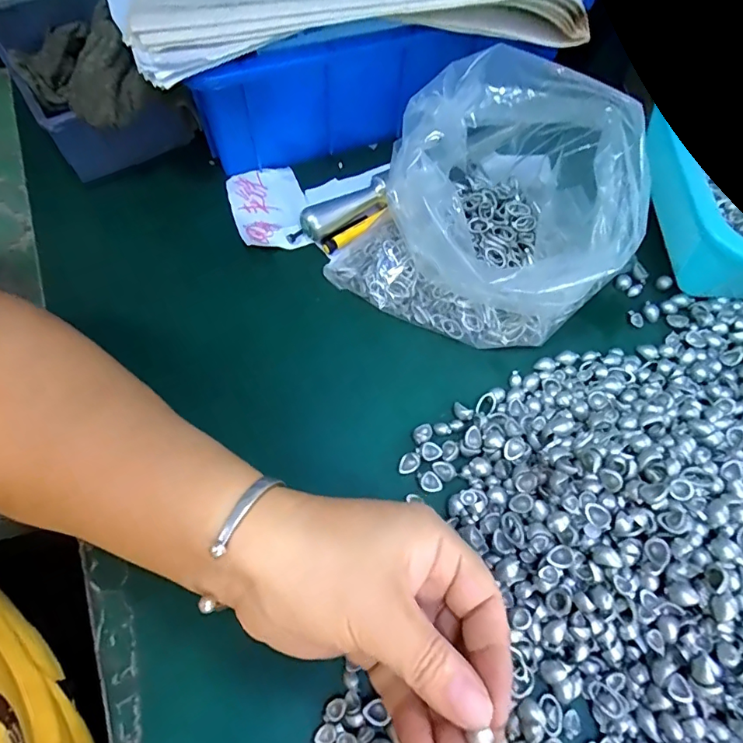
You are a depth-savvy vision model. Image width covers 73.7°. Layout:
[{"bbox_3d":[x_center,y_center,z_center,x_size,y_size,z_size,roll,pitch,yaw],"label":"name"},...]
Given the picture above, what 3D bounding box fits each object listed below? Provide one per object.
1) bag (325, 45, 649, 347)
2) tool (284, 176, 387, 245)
[{"bbox_3d":[0.083,-0.102,0.298,0.151,0.088,0.168,35,67,14],"label":"bag"},{"bbox_3d":[-0.021,-0.109,0.338,0.074,0.017,0.020,-35,70,-18],"label":"tool"}]

